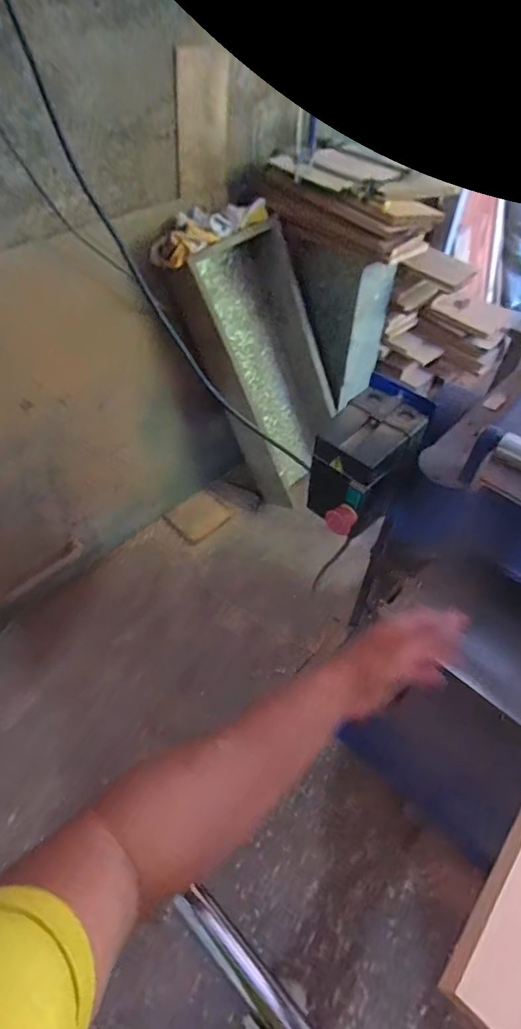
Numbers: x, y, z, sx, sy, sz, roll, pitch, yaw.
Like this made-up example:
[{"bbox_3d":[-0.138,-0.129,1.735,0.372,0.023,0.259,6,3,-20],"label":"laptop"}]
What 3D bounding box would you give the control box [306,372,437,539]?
[{"bbox_3d":[0.141,-0.063,0.679,0.098,0.161,0.172,35,60,24],"label":"control box"}]

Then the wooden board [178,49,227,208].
[{"bbox_3d":[-0.152,-0.999,1.306,0.010,0.332,0.175,31,47,29],"label":"wooden board"}]

